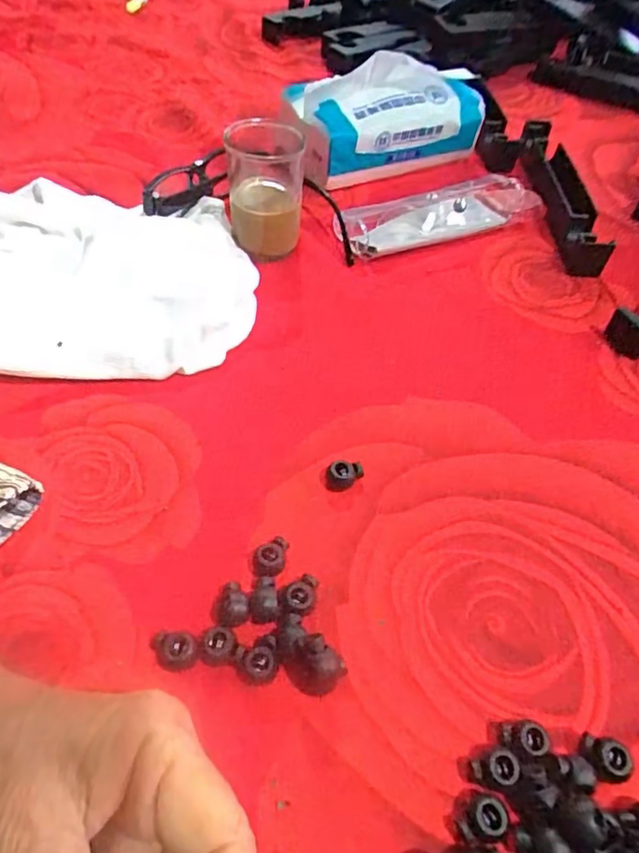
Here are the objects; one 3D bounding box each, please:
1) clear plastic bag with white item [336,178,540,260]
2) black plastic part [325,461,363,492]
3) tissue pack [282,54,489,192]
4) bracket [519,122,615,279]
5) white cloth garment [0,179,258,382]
[{"bbox_3d":[0.095,-0.169,0.442,0.162,0.025,0.050,-18,56,-17],"label":"clear plastic bag with white item"},{"bbox_3d":[0.013,0.026,0.294,0.020,0.013,0.012,-6,53,-8],"label":"black plastic part"},{"bbox_3d":[0.053,-0.267,0.478,0.170,0.075,0.079,-18,56,-17],"label":"tissue pack"},{"bbox_3d":[0.201,-0.195,0.465,0.035,0.033,0.180,2,52,-2],"label":"bracket"},{"bbox_3d":[-0.166,-0.102,0.361,0.246,0.038,0.172,4,52,0],"label":"white cloth garment"}]

